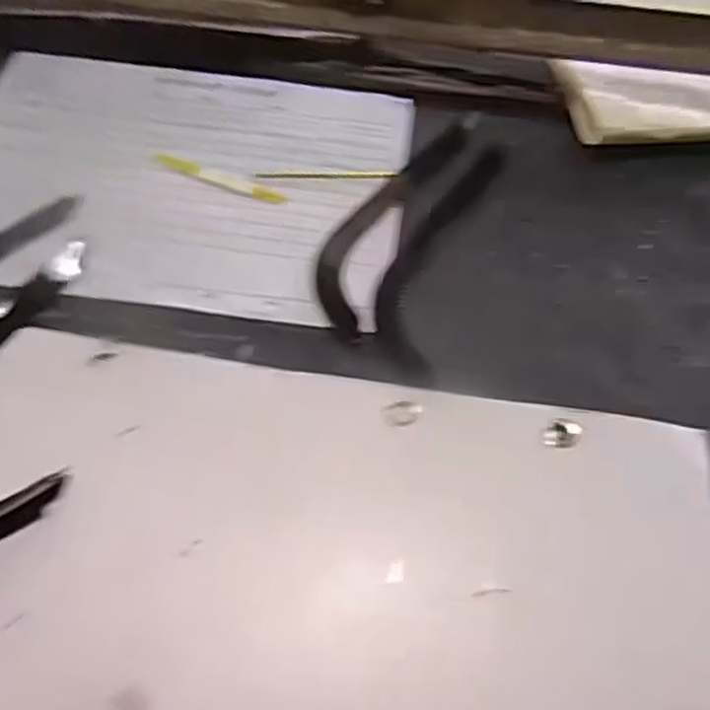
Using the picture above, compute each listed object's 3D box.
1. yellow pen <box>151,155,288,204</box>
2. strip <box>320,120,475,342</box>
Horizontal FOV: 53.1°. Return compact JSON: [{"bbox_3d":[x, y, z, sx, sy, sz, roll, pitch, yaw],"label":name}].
[{"bbox_3d":[-0.085,-0.111,0.448,0.087,0.008,0.011,18,55,9],"label":"yellow pen"},{"bbox_3d":[0.023,-0.092,0.445,0.044,0.007,0.206,21,56,12],"label":"strip"}]

